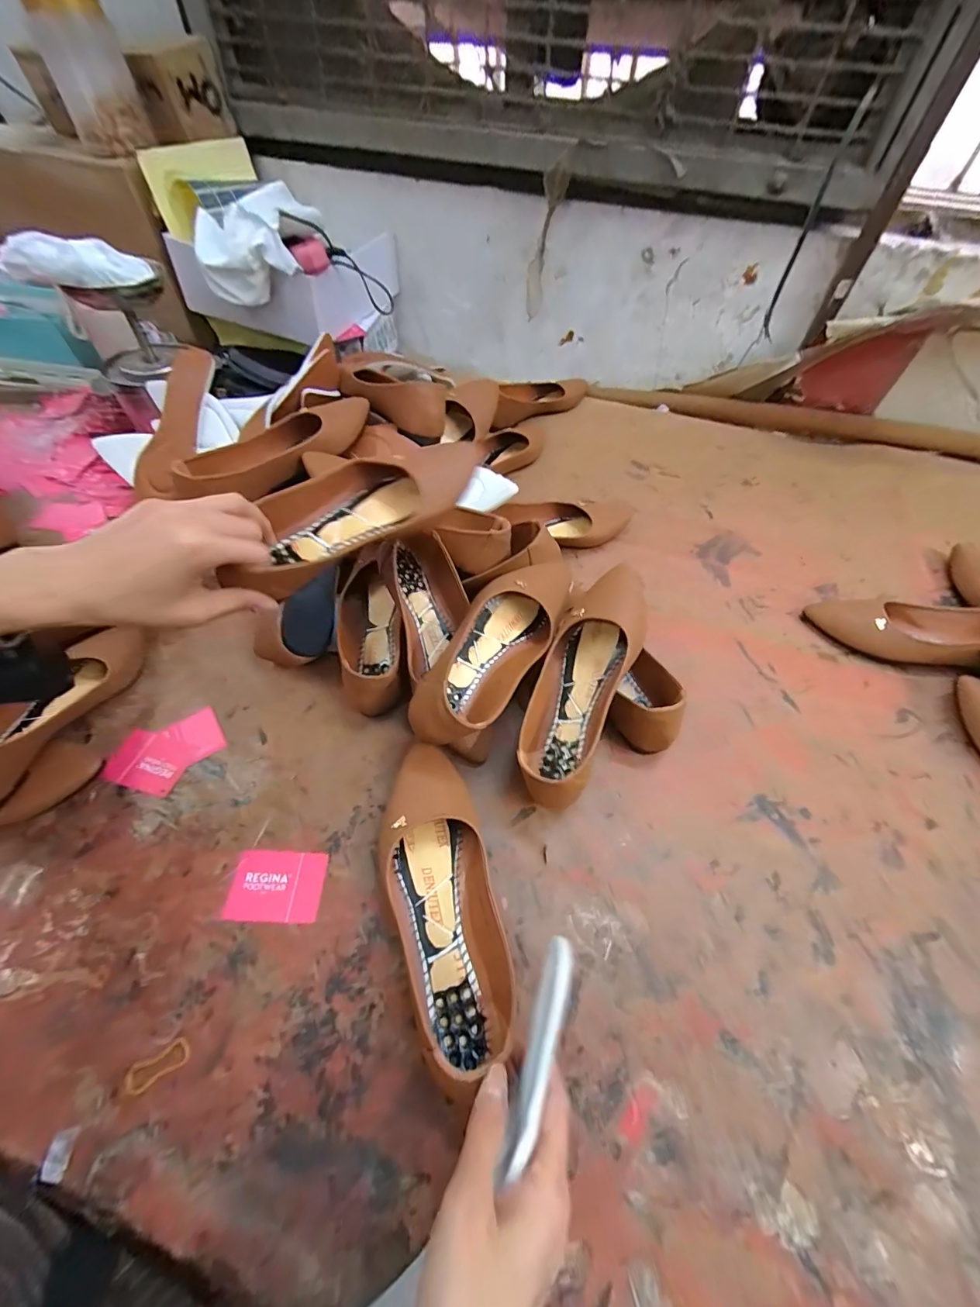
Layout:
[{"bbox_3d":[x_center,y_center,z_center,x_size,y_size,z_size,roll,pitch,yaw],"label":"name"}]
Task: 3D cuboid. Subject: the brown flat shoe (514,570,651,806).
[{"bbox_3d":[0.086,0.026,0.429,0.077,0.062,0.236,21,70,12],"label":"brown flat shoe"}]

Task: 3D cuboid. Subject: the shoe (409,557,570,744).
[{"bbox_3d":[0.011,-0.014,0.444,0.081,0.064,0.244,22,57,13],"label":"shoe"}]

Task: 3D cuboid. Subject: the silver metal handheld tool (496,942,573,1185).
[{"bbox_3d":[0.029,0.223,0.256,0.015,0.014,0.106,17,62,10],"label":"silver metal handheld tool"}]

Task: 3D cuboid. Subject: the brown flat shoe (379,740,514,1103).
[{"bbox_3d":[-0.039,0.192,0.357,0.084,0.051,0.231,-14,56,-12],"label":"brown flat shoe"}]

